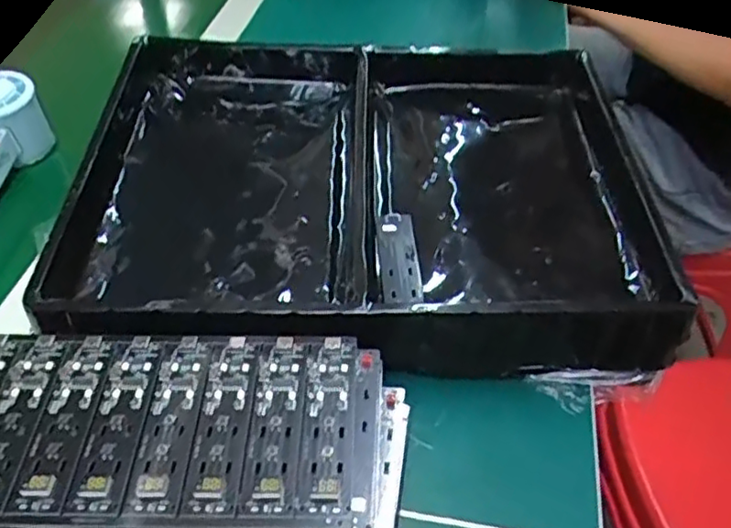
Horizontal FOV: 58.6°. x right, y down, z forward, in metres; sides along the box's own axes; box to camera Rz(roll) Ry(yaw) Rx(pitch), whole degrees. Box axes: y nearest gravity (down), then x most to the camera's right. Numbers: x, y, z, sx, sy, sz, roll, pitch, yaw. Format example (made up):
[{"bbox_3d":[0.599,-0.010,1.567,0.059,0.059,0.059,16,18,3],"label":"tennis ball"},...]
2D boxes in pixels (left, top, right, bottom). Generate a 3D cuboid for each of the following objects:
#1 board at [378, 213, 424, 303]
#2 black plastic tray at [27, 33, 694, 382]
[{"bbox_3d":[0.021,-0.006,0.416,0.024,0.006,0.080,-3,46,-2],"label":"board"},{"bbox_3d":[0.002,-0.071,0.479,0.357,0.061,0.328,0,47,1],"label":"black plastic tray"}]

